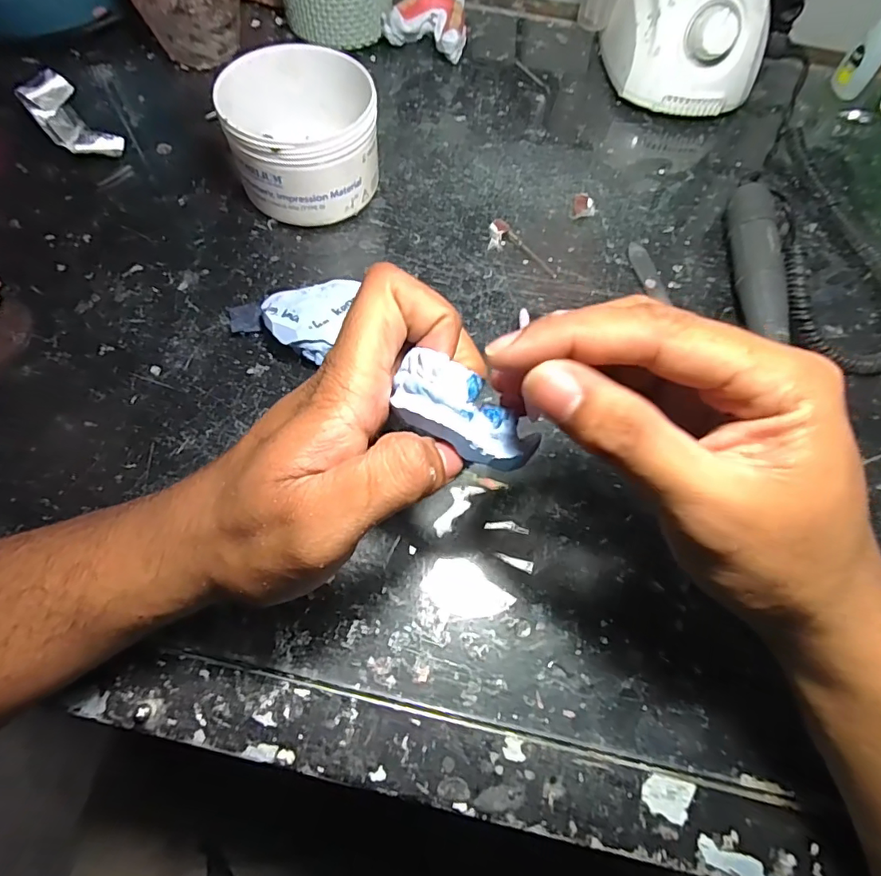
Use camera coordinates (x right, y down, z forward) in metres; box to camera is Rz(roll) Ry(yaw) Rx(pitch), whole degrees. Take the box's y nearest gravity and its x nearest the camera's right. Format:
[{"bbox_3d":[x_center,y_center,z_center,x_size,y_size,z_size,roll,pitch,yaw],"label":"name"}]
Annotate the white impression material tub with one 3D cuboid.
[{"bbox_3d":[-0.086,-0.187,0.316,0.087,0.064,0.086,1,65,-3],"label":"white impression material tub"}]

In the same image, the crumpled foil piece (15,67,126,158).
[{"bbox_3d":[-0.250,-0.215,0.339,0.070,0.025,0.032,42,70,15],"label":"crumpled foil piece"}]

